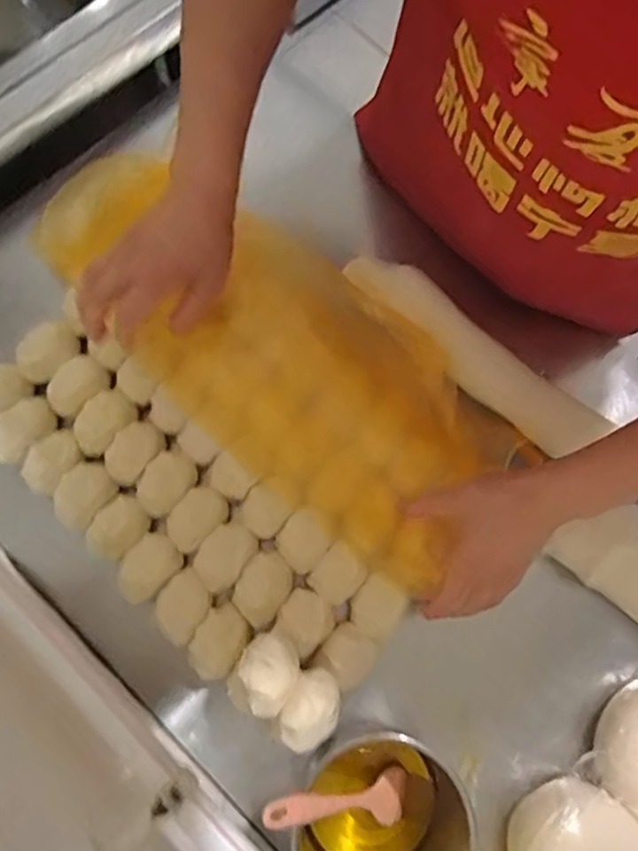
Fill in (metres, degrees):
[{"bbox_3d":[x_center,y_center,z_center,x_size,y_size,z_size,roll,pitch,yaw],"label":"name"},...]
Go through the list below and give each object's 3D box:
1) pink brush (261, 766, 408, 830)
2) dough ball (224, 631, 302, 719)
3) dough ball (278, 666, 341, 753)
[{"bbox_3d":[0.019,0.298,0.488,0.011,0.173,0.042,-1,71,44],"label":"pink brush"},{"bbox_3d":[-0.044,0.204,0.513,0.050,0.058,0.064,34,78,6],"label":"dough ball"},{"bbox_3d":[-0.005,0.233,0.508,0.048,0.055,0.059,31,77,6],"label":"dough ball"}]

